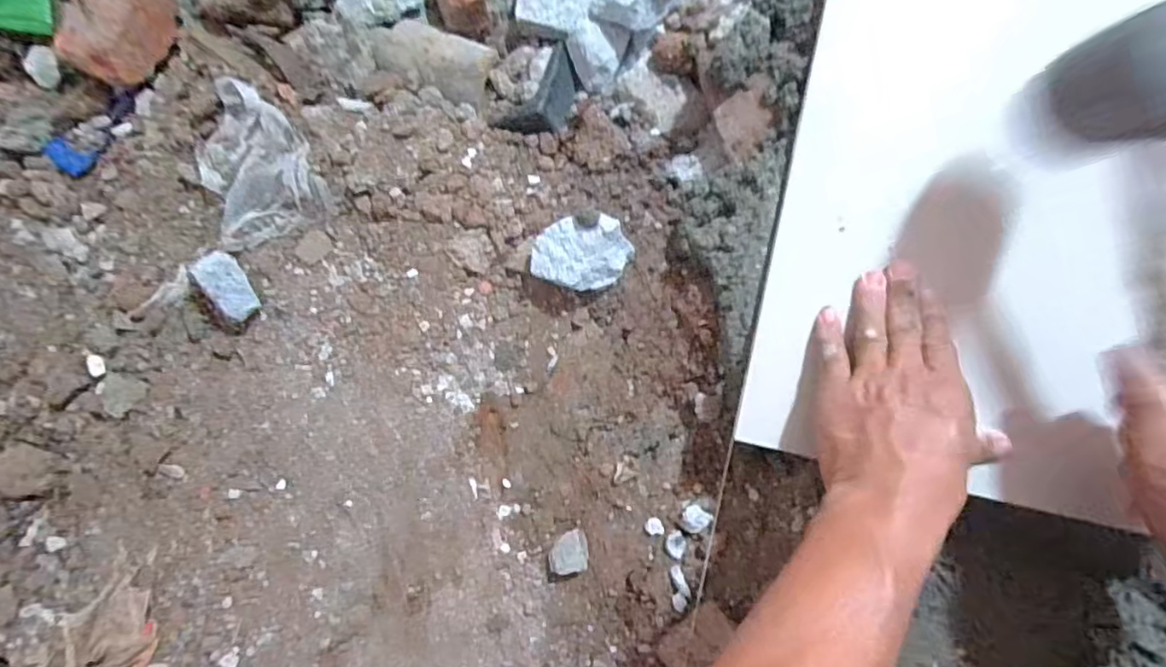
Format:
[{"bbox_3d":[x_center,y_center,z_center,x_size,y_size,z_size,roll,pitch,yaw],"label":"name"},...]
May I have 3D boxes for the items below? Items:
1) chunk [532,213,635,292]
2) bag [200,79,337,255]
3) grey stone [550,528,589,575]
[{"bbox_3d":[0.000,-0.061,0.458,0.077,0.040,0.055,0,86,3],"label":"chunk"},{"bbox_3d":[-0.262,-0.136,0.476,0.087,0.021,0.119,-23,85,3],"label":"bag"},{"bbox_3d":[-0.010,0.164,0.453,0.027,0.015,0.031,5,87,5],"label":"grey stone"}]

